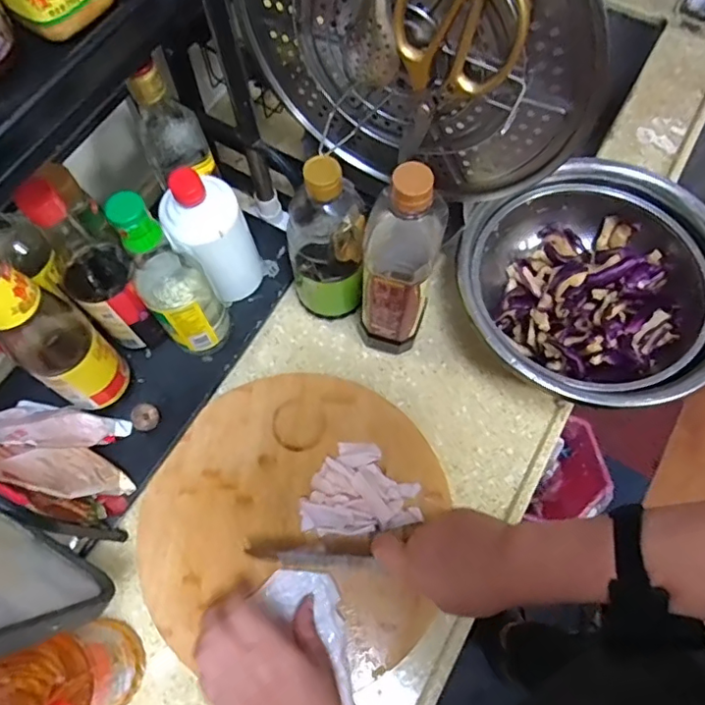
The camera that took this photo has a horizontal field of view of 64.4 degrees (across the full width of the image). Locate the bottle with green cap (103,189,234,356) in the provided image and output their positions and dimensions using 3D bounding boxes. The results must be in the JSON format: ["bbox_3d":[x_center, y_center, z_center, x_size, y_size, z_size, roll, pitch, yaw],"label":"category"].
[{"bbox_3d":[-0.168,-0.062,0.533,0.064,0.242,0.050,-28,71,-11],"label":"bottle with green cap"}]

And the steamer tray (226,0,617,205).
[{"bbox_3d":[0.040,-0.240,0.442,0.305,0.281,0.031,21,70,8],"label":"steamer tray"}]

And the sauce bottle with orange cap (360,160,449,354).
[{"bbox_3d":[0.046,-0.080,0.556,0.063,0.276,0.073,16,69,7],"label":"sauce bottle with orange cap"}]

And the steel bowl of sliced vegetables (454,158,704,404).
[{"bbox_3d":[0.265,-0.061,0.636,0.284,0.114,0.266,0,68,0],"label":"steel bowl of sliced vegetables"}]

